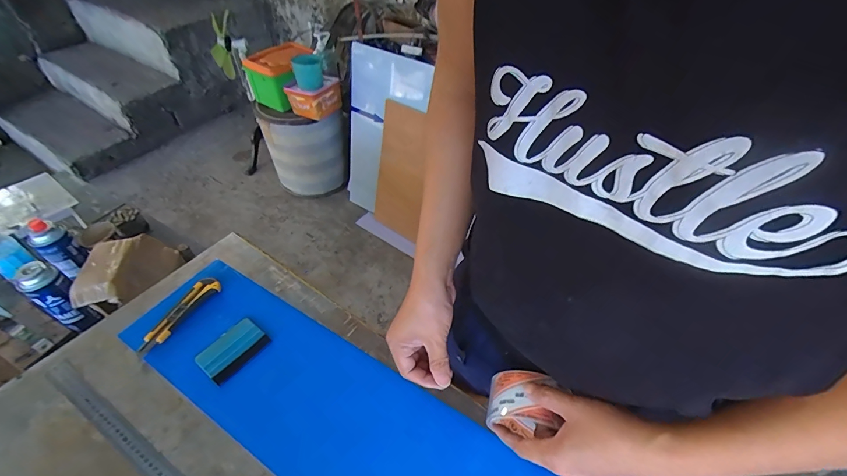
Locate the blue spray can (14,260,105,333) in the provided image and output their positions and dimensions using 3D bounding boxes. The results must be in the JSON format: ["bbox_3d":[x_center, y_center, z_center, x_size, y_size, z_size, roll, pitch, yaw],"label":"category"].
[{"bbox_3d":[-0.734,0.121,0.779,0.069,0.169,0.064,0,46,0],"label":"blue spray can"}]

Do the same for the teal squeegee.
[{"bbox_3d":[-0.308,0.180,0.620,0.069,0.007,0.097,29,54,24],"label":"teal squeegee"}]

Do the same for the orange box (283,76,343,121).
[{"bbox_3d":[-0.470,-0.622,1.687,0.157,0.136,0.181,23,50,20],"label":"orange box"}]

